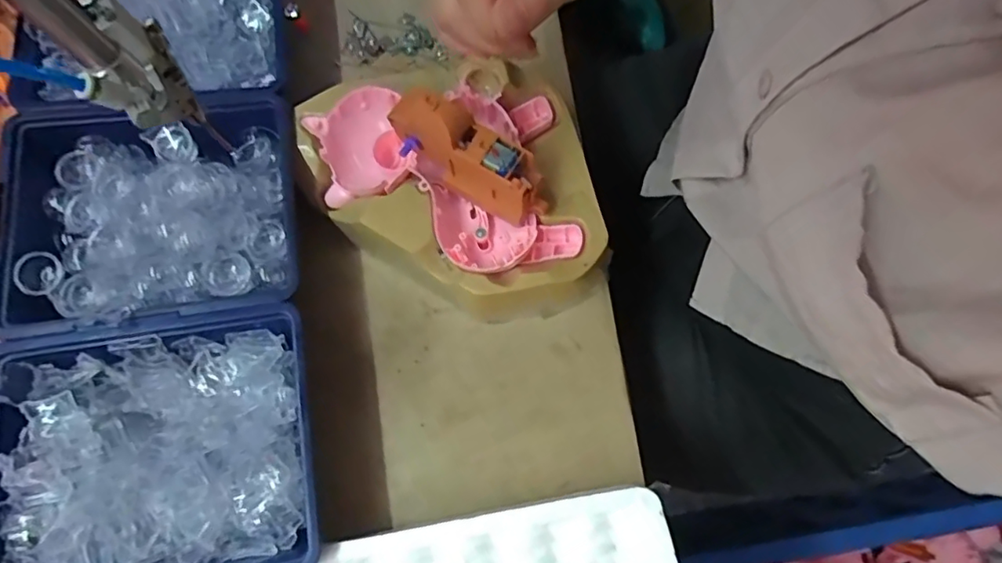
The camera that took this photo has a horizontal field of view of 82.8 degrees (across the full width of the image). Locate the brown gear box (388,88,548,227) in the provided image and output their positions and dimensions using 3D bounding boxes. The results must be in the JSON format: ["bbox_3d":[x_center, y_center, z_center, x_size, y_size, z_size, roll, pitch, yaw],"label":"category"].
[{"bbox_3d":[-0.020,-0.073,0.333,0.095,0.064,0.028,28,75,11],"label":"brown gear box"}]

